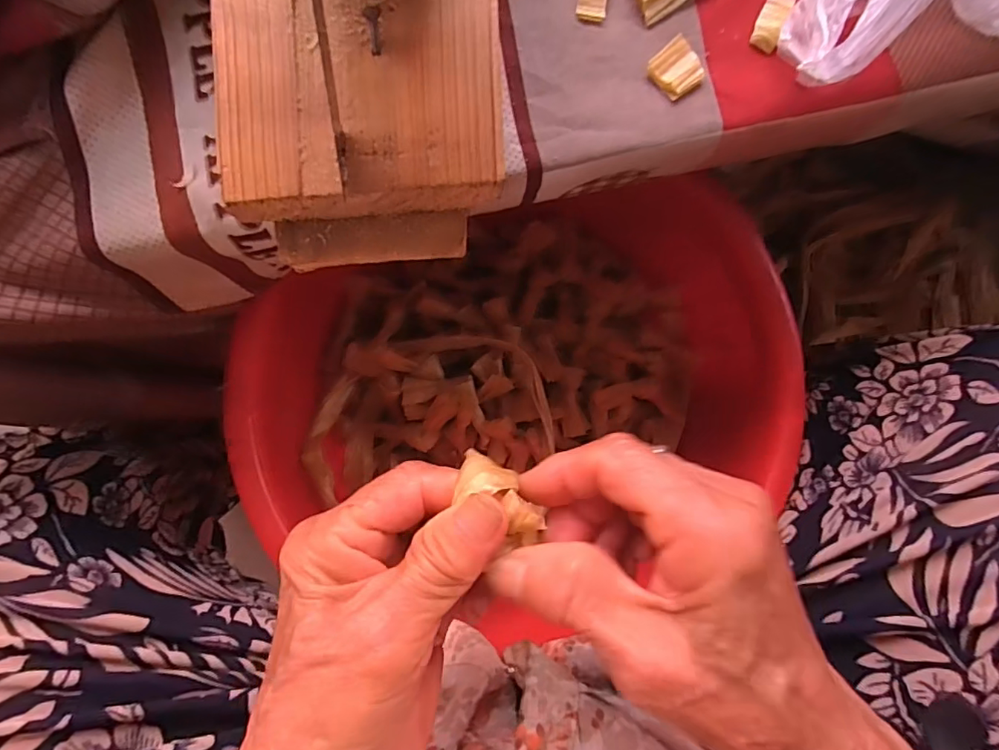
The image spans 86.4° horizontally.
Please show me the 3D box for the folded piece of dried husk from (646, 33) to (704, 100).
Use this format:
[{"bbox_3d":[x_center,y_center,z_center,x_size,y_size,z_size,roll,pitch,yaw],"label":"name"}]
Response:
[{"bbox_3d":[0.071,-0.122,0.213,0.020,0.004,0.019,-41,92,-4],"label":"folded piece of dried husk"}]

